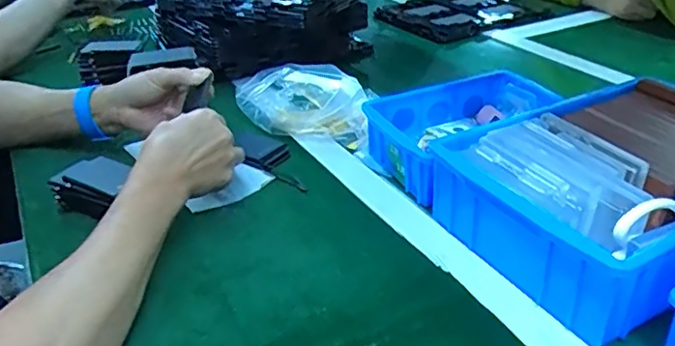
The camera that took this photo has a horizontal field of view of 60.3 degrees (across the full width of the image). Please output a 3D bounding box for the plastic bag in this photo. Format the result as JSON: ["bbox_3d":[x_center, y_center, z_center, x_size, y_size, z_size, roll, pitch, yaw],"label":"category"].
[{"bbox_3d":[-0.041,-0.088,0.703,0.168,0.059,0.095,5,31,12],"label":"plastic bag"}]

